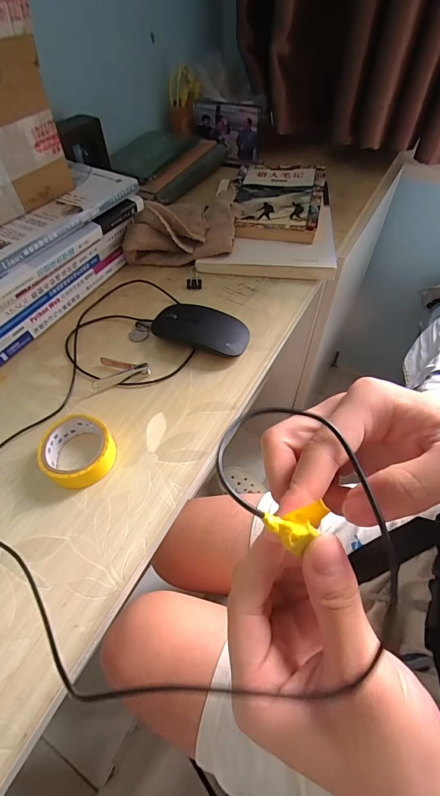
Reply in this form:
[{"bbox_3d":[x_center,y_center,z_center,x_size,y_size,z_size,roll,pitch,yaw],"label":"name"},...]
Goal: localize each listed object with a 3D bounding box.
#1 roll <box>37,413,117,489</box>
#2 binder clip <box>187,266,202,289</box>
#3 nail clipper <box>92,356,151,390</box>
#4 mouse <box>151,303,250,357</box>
[{"bbox_3d":[-0.124,0.048,0.307,0.063,0.025,0.058,-1,54,1],"label":"roll"},{"bbox_3d":[-0.035,-0.162,0.467,0.019,0.008,0.038,-3,67,-1],"label":"binder clip"},{"bbox_3d":[-0.108,-0.032,0.373,0.059,0.013,0.038,-22,56,-14],"label":"nail clipper"},{"bbox_3d":[-0.021,-0.076,0.395,0.105,0.028,0.064,7,54,7],"label":"mouse"}]

